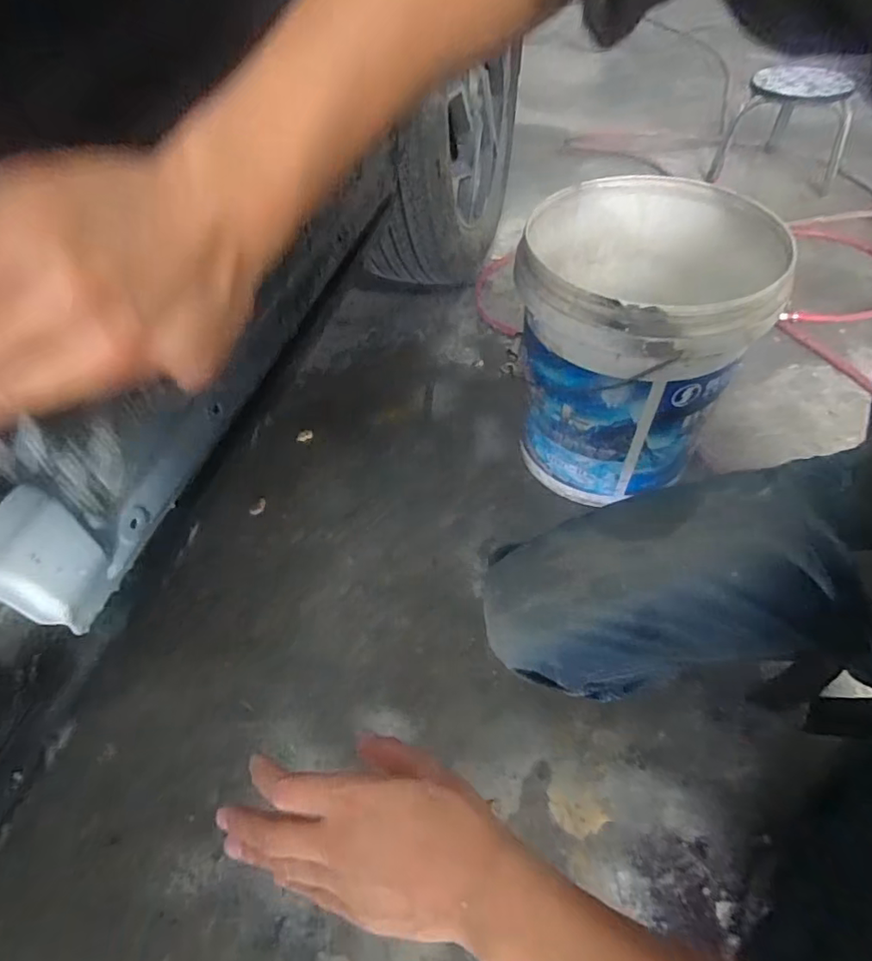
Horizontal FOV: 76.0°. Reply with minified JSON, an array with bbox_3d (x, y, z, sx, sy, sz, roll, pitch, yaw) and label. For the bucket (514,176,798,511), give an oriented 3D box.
[{"bbox_3d":[0.260,-0.181,0.794,0.290,0.348,0.311,-1,50,2],"label":"bucket"}]

